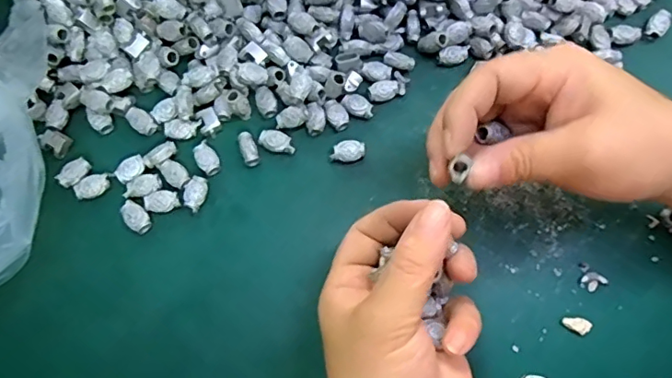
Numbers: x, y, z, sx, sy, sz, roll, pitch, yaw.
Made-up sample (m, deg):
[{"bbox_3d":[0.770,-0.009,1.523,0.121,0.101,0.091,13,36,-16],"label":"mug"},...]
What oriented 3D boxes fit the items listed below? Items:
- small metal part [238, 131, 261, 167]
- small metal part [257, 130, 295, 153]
[{"bbox_3d":[-0.053,-0.025,0.315,0.009,0.007,0.021,-20,77,-6],"label":"small metal part"},{"bbox_3d":[-0.036,-0.029,0.319,0.022,0.004,0.013,11,75,2],"label":"small metal part"}]

